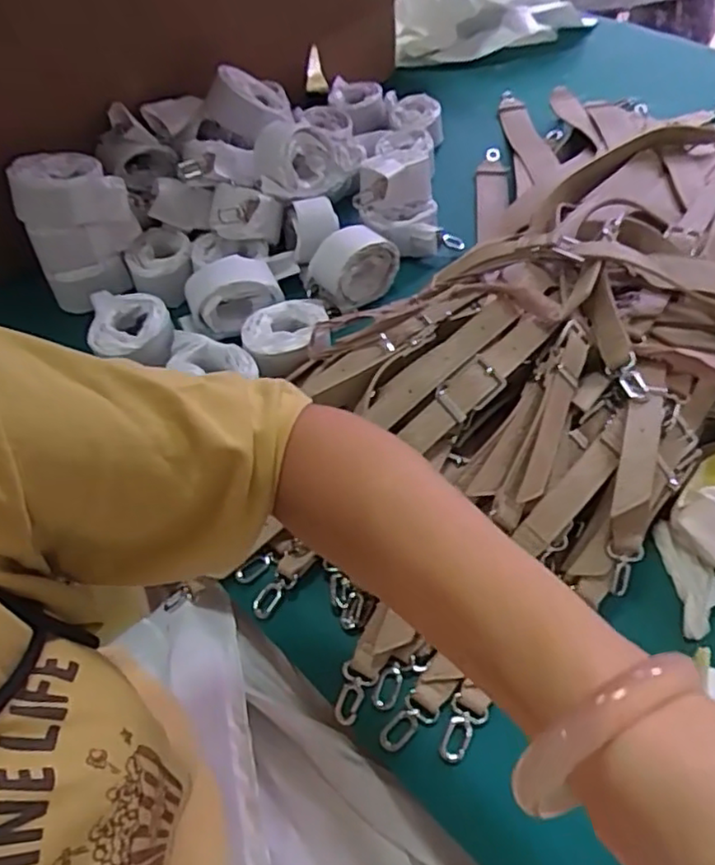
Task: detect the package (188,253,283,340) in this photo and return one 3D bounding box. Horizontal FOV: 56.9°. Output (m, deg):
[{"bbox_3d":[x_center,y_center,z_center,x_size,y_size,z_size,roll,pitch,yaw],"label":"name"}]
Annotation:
[{"bbox_3d":[-0.132,-0.143,0.694,0.098,0.058,0.059,-18,53,-13],"label":"package"}]

